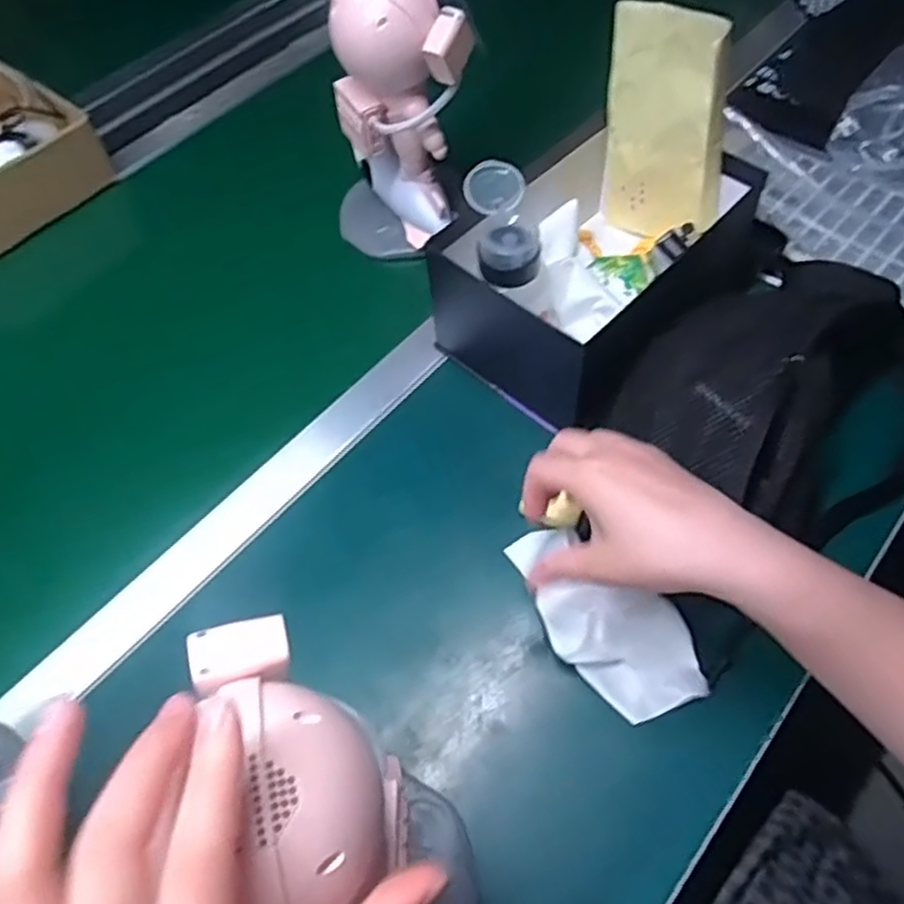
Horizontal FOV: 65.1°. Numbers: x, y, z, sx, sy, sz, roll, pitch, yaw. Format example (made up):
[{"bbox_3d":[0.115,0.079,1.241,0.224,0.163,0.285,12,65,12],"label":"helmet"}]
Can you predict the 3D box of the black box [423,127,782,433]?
[{"bbox_3d":[0.131,-0.157,0.568,0.264,0.117,0.159,-42,65,-19],"label":"black box"}]

